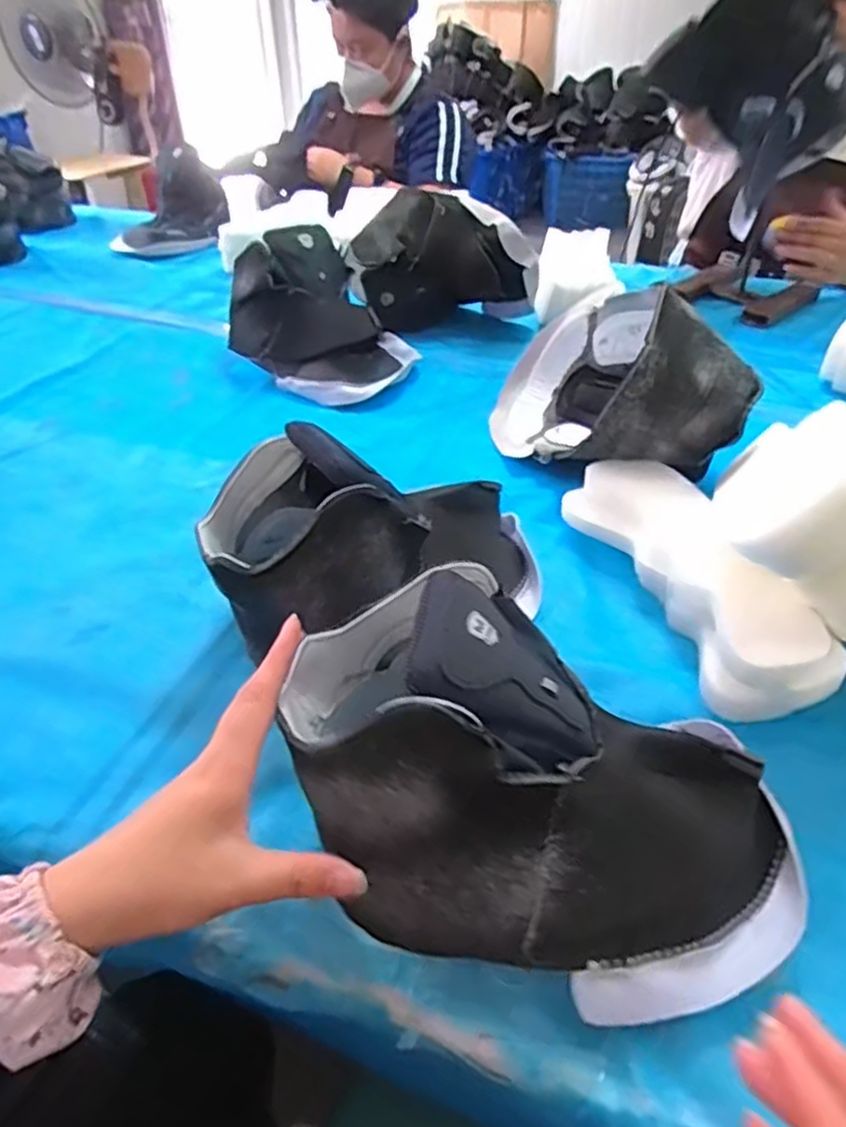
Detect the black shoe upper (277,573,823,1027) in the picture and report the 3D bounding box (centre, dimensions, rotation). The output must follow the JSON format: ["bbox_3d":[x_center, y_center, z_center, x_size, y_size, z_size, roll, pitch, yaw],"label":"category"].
[{"bbox_3d":[0.051,0.111,0.362,0.257,0.156,0.142,19,44,24],"label":"black shoe upper"}]

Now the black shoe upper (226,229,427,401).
[{"bbox_3d":[-0.124,-0.305,0.883,0.226,0.146,0.165,19,44,23],"label":"black shoe upper"}]

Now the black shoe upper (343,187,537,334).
[{"bbox_3d":[0.024,-0.400,0.982,0.238,0.154,0.125,-4,39,-2],"label":"black shoe upper"}]

